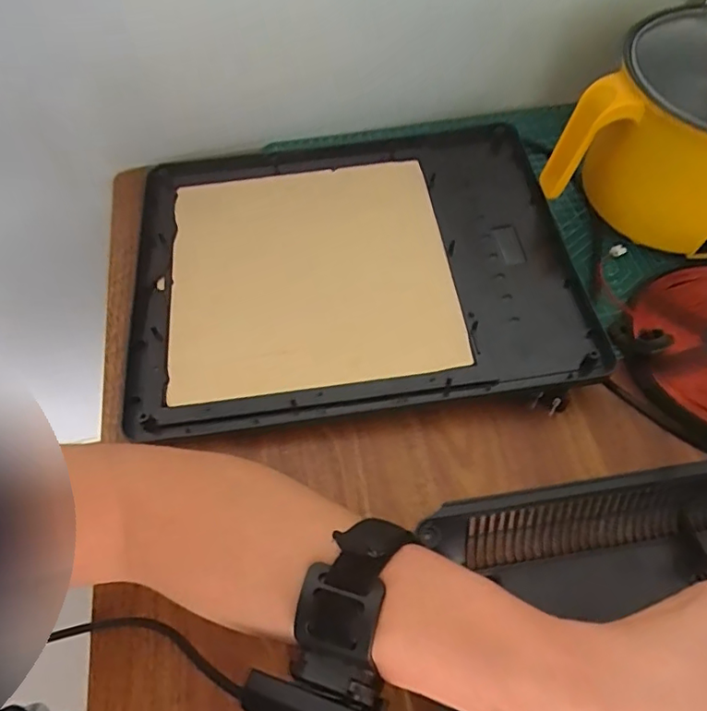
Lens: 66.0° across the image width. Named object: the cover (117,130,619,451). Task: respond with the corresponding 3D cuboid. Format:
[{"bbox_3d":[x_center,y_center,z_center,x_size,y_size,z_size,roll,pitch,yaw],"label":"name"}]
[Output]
[{"bbox_3d":[-0.004,-0.080,0.454,0.347,0.024,0.280,-8,61,-2],"label":"cover"}]

